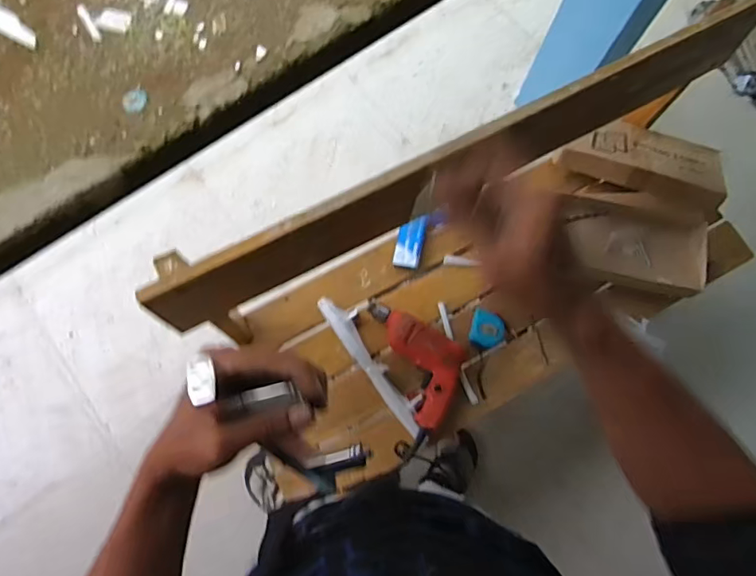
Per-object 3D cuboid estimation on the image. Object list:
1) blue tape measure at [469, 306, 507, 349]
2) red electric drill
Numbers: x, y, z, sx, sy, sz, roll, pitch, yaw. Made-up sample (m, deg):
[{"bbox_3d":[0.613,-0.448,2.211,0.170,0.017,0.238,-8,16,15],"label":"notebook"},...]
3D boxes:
[{"bbox_3d":[0.219,0.083,1.014,0.071,0.038,0.068,29,76,6],"label":"blue tape measure"},{"bbox_3d":[0.093,0.142,0.992,0.154,0.066,0.284,-17,76,-7],"label":"red electric drill"}]

